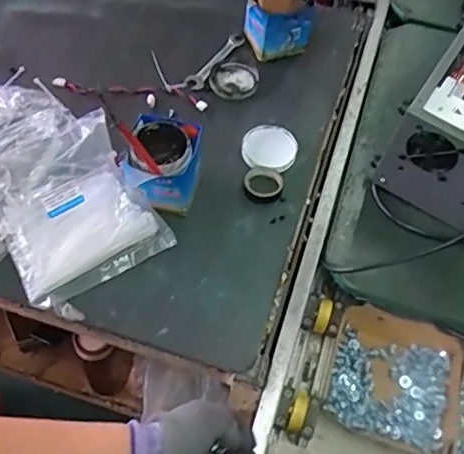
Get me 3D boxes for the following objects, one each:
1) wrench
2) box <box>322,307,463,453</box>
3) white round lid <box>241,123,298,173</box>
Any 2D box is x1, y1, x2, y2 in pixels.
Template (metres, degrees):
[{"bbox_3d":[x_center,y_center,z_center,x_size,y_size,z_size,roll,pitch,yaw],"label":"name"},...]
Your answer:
[{"bbox_3d":[-0.026,-0.305,1.006,0.032,0.012,0.175,29,61,15],"label":"wrench"},{"bbox_3d":[0.222,0.210,0.774,0.167,0.034,0.169,18,59,9],"label":"box"},{"bbox_3d":[0.058,-0.126,0.894,0.087,0.014,0.088,0,67,1],"label":"white round lid"}]

